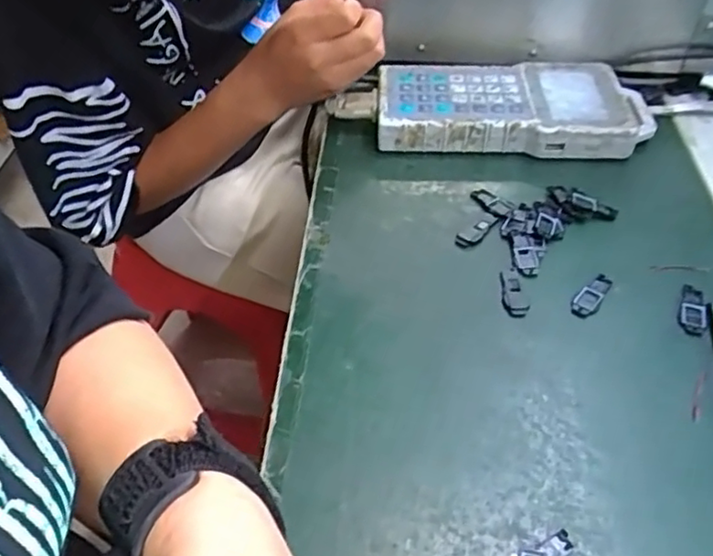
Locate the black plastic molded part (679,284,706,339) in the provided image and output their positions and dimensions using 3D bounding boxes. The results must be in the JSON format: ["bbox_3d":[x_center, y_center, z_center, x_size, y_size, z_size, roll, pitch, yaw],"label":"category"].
[{"bbox_3d":[0.213,0.020,0.419,0.015,0.004,0.043,15,47,19],"label":"black plastic molded part"}]

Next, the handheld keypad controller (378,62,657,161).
[{"bbox_3d":[0.131,-0.142,0.556,0.223,0.032,0.098,1,44,5],"label":"handheld keypad controller"}]

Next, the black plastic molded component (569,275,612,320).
[{"bbox_3d":[0.152,0.011,0.428,0.015,0.004,0.040,28,52,29],"label":"black plastic molded component"}]

